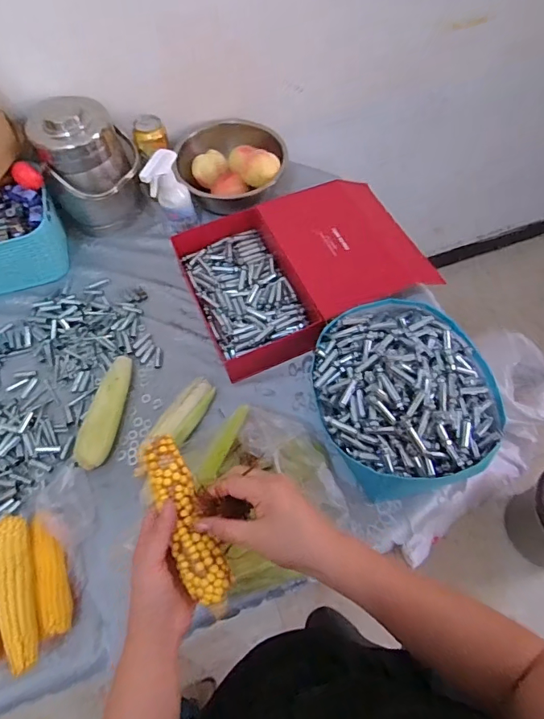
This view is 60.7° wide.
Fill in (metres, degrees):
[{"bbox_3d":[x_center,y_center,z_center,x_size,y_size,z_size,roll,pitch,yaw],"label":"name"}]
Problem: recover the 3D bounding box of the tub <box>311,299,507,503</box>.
[{"bbox_3d":[0.204,0.043,0.724,0.272,0.129,0.303,-10,61,-3],"label":"tub"}]

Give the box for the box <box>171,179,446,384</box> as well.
[{"bbox_3d":[0.059,-0.174,0.874,0.419,0.095,0.312,-23,63,-10],"label":"box"}]

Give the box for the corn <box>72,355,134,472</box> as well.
[{"bbox_3d":[-0.270,0.083,0.764,0.047,0.053,0.187,13,62,9],"label":"corn"}]

